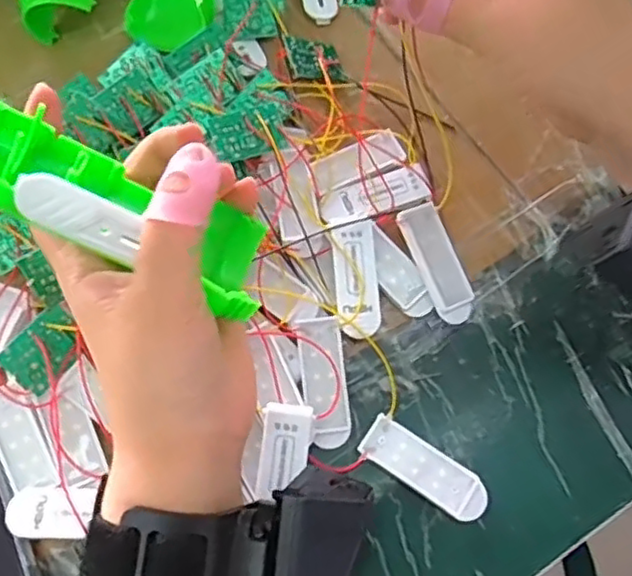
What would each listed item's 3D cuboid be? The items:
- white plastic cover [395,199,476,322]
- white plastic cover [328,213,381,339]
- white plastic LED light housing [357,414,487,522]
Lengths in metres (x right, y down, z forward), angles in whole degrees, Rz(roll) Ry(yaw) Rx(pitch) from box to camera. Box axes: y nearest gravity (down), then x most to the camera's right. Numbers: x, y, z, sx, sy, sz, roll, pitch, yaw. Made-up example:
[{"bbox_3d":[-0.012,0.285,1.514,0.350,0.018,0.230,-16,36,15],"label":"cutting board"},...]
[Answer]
[{"bbox_3d":[0.059,-0.012,0.316,0.021,0.008,0.059,-23,87,-6],"label":"white plastic cover"},{"bbox_3d":[0.019,-0.007,0.311,0.021,0.006,0.058,-7,68,0],"label":"white plastic cover"},{"bbox_3d":[0.048,0.080,0.294,0.057,0.006,0.020,32,73,14],"label":"white plastic LED light housing"}]

